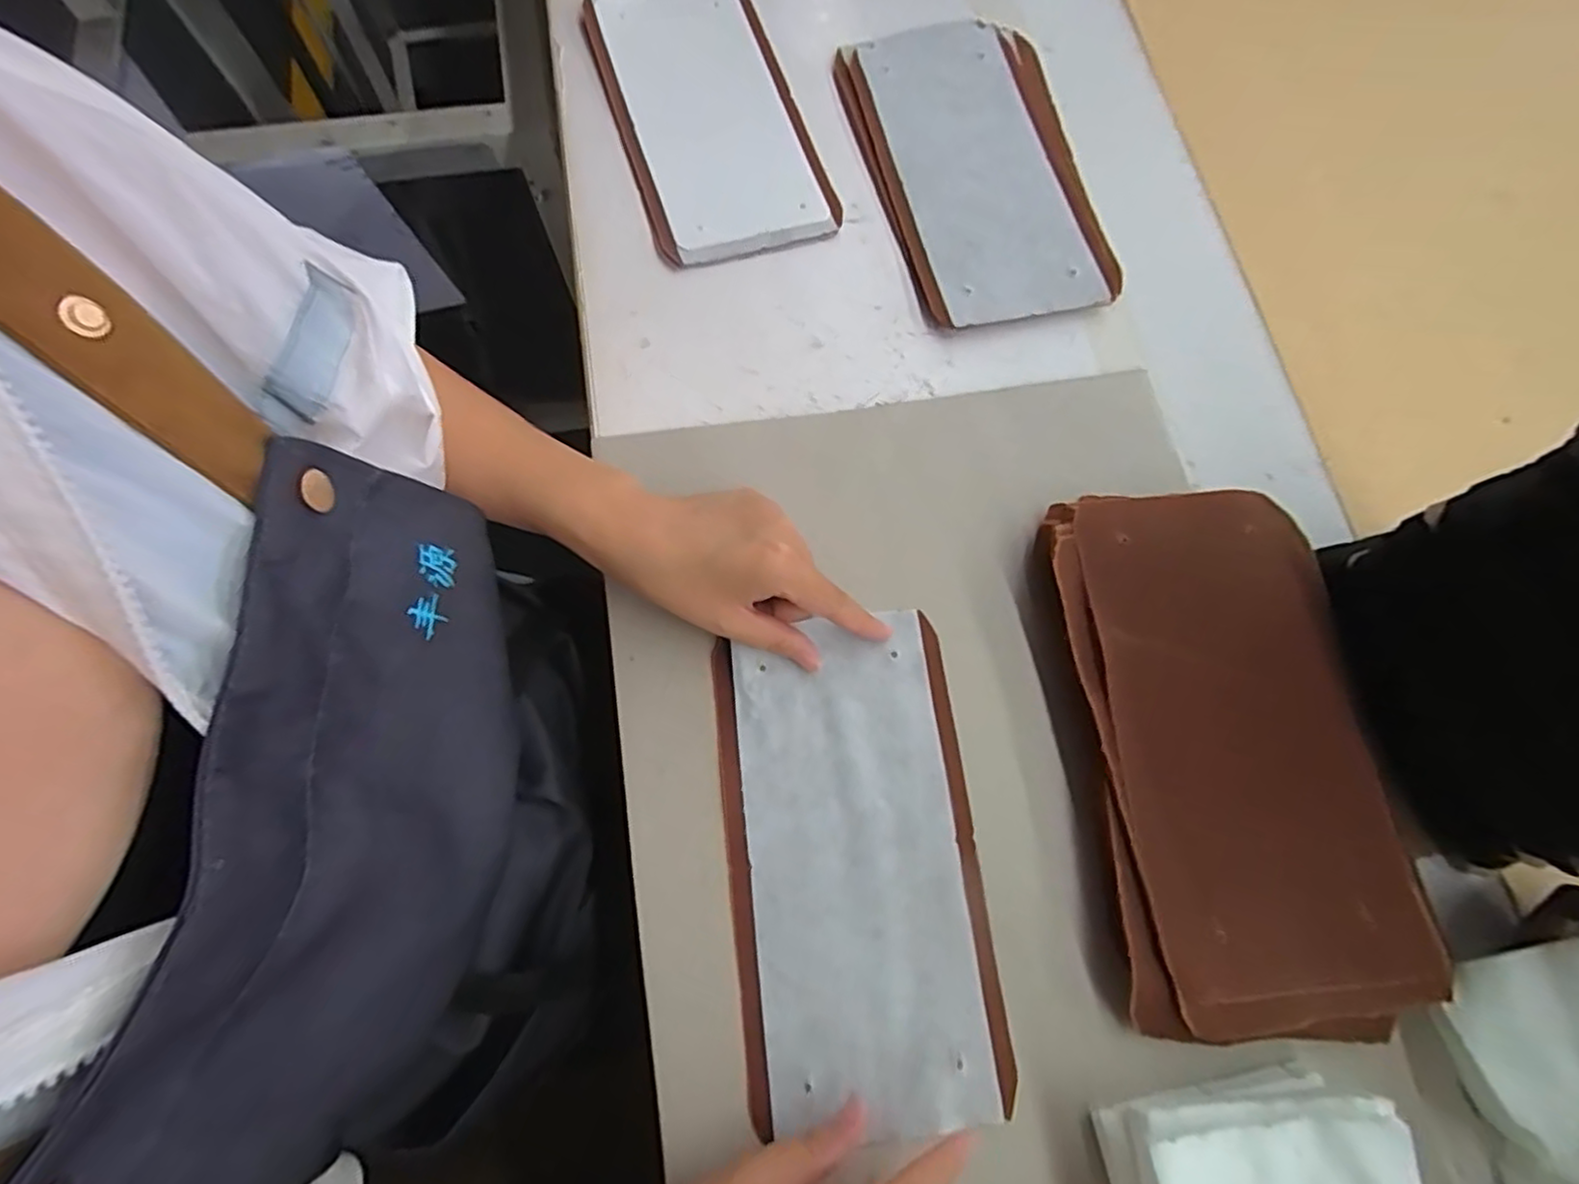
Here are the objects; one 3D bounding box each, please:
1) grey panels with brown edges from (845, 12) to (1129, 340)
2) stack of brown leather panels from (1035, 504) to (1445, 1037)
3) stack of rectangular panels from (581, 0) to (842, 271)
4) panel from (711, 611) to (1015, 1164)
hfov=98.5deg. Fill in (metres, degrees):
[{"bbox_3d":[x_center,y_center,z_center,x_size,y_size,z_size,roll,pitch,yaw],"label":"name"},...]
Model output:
[{"bbox_3d":[0.138,-0.307,0.489,0.148,0.013,0.259,-12,74,-5],"label":"grey panels with brown edges"},{"bbox_3d":[0.228,0.079,0.366,0.143,0.033,0.278,-5,73,-3],"label":"stack of brown leather panels"},{"bbox_3d":[-0.059,-0.344,0.491,0.130,0.018,0.244,-18,74,-7],"label":"stack of rectangular panels"},{"bbox_3d":[0.034,0.140,0.356,0.129,0.010,0.244,-5,73,-3],"label":"panel"}]

